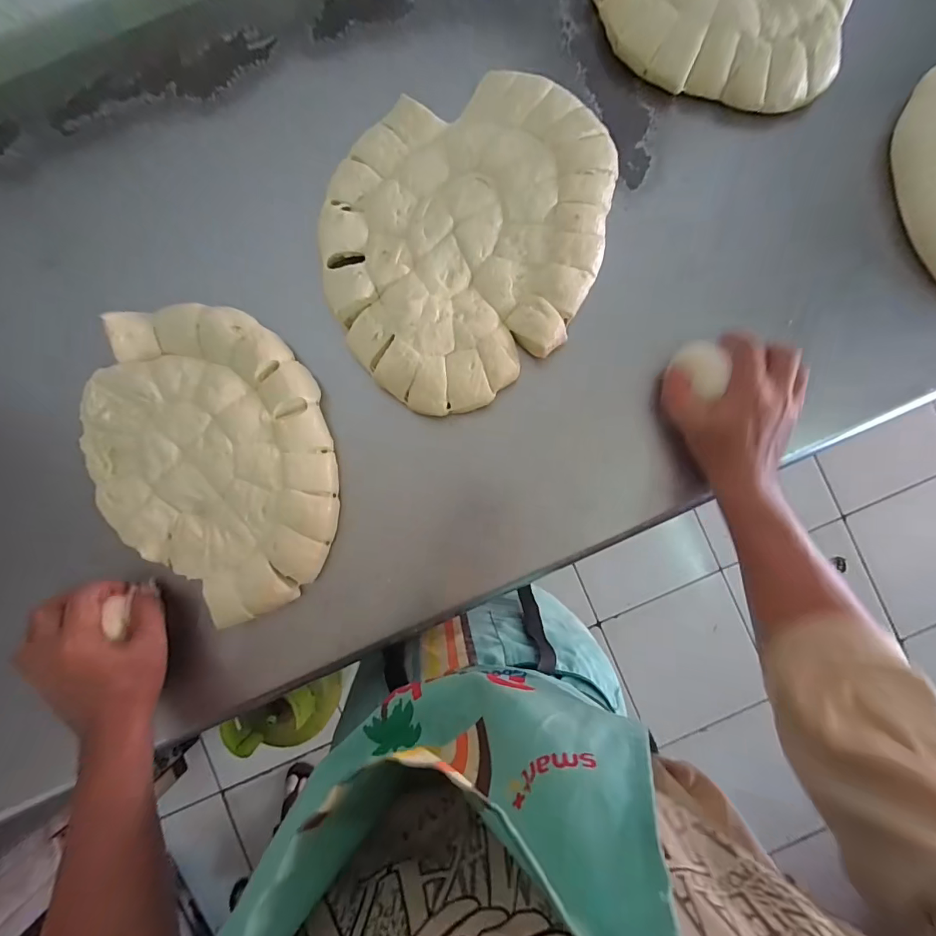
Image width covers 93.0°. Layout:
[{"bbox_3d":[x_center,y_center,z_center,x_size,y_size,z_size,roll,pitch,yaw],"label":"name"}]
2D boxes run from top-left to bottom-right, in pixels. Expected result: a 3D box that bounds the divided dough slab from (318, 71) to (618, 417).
[{"bbox_3d":[-0.007,-0.224,0.436,0.266,0.038,0.325,32,88,2],"label":"divided dough slab"}]

